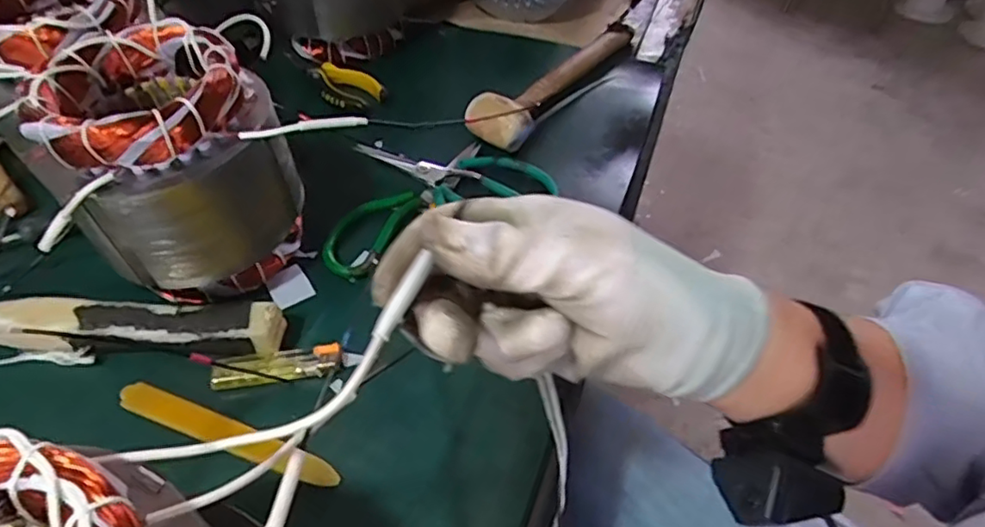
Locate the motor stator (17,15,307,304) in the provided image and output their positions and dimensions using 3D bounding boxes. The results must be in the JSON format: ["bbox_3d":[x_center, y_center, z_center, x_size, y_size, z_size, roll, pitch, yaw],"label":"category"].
[{"bbox_3d":[-0.231,-0.068,0.438,0.128,0.159,0.132,2,49,-2],"label":"motor stator"}]

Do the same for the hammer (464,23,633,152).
[{"bbox_3d":[0.070,-0.209,0.646,0.063,0.039,0.270,28,53,19],"label":"hammer"}]

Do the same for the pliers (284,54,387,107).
[{"bbox_3d":[-0.181,-0.207,0.653,0.146,0.020,0.049,37,57,25],"label":"pliers"}]

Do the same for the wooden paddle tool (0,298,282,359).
[{"bbox_3d":[-0.320,0.044,0.424,0.331,0.031,0.036,3,49,-1],"label":"wooden paddle tool"}]

